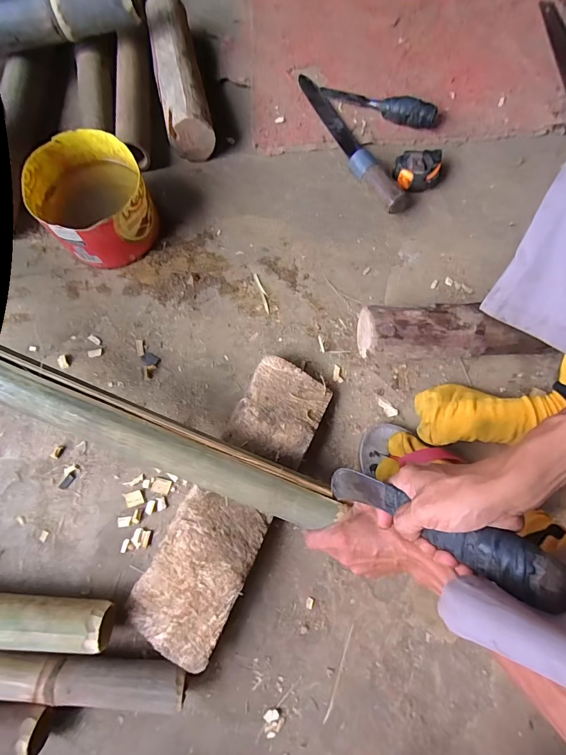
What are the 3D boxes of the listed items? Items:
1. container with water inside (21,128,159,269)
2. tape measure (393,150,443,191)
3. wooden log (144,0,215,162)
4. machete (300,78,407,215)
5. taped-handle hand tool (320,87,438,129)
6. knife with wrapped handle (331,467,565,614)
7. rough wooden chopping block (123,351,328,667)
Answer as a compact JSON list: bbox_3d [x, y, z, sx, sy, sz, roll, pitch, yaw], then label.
[{"bbox_3d":[-0.265,-0.248,0.533,0.140,0.096,0.150,0,75,0],"label":"container with water inside"},{"bbox_3d":[0.213,-0.325,0.585,0.073,0.035,0.053,-5,75,-2],"label":"tape measure"},{"bbox_3d":[-0.173,-0.504,0.616,0.073,0.071,0.303,-13,75,-4],"label":"wooden log"},{"bbox_3d":[0.102,-0.394,0.601,0.047,0.047,0.327,-24,76,-6],"label":"machete"},{"bbox_3d":[0.159,-0.462,0.614,0.207,0.036,0.040,26,76,7],"label":"taped-handle hand tool"},{"bbox_3d":[0.120,0.124,0.321,0.210,0.032,0.036,13,69,49],"label":"knife with wrapped handle"},{"bbox_3d":[-0.057,0.145,0.455,0.104,0.045,0.349,25,76,6],"label":"rough wooden chopping block"}]

